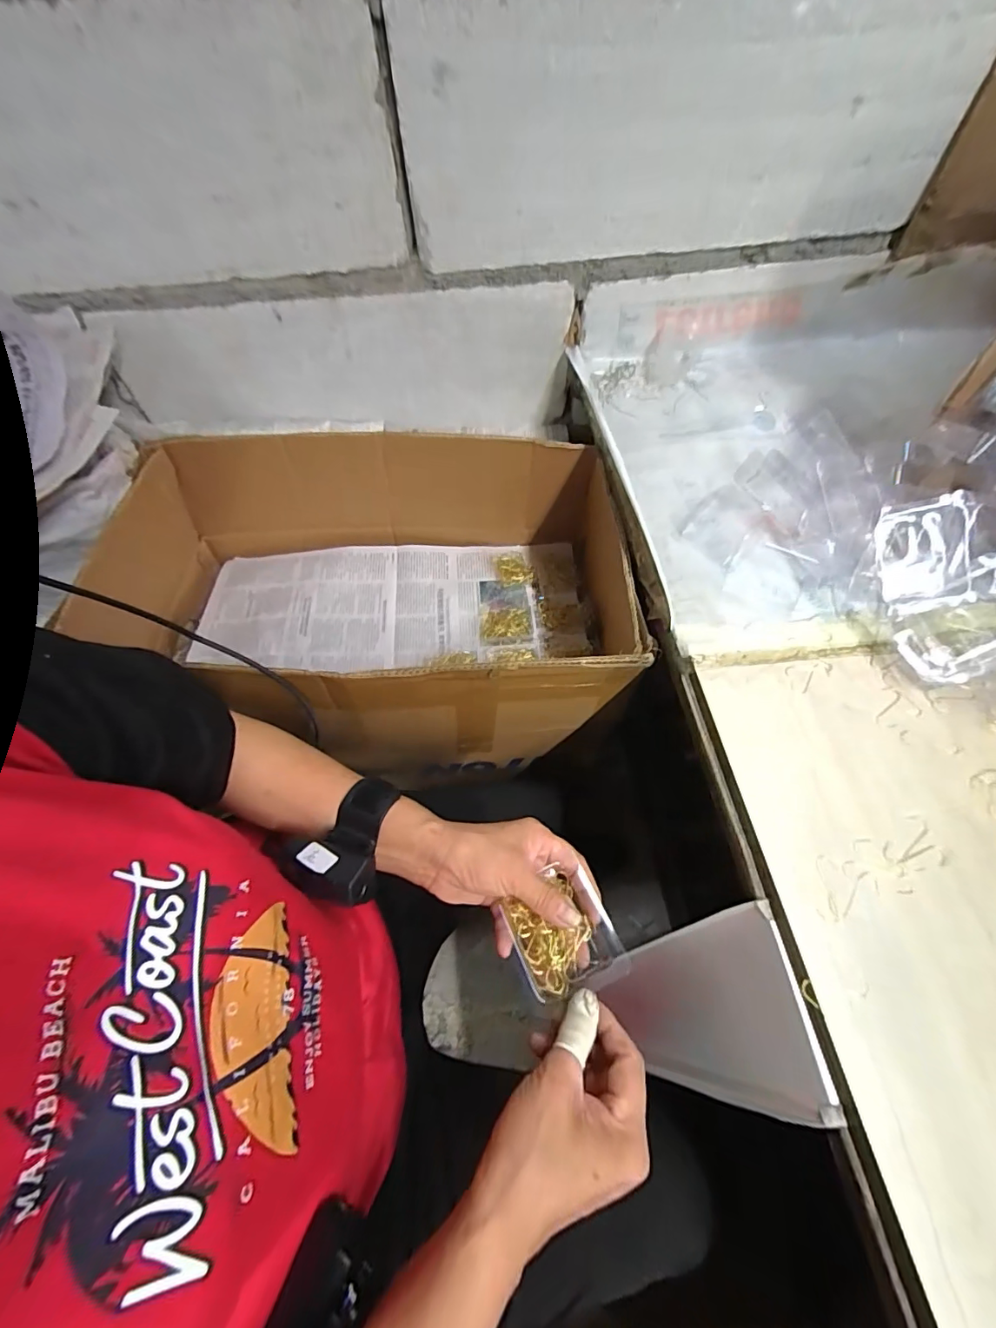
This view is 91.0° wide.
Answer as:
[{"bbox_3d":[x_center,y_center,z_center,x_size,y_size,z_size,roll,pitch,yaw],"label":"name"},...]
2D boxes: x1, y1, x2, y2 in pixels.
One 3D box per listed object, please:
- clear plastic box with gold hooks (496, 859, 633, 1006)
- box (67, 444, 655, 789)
[{"bbox_3d":[0.048,0.199,0.361,0.071,0.025,0.080,-19,61,-9],"label":"clear plastic box with gold hooks"},{"bbox_3d":[-0.152,-0.088,0.632,0.577,0.243,0.373,-4,60,-1],"label":"box"}]

